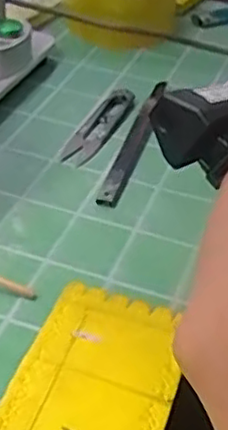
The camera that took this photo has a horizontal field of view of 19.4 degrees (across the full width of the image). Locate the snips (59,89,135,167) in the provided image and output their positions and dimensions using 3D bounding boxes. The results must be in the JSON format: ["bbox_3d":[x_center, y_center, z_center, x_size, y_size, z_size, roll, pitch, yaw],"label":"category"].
[{"bbox_3d":[-0.009,-0.067,0.487,0.022,0.009,0.096,17,40,17],"label":"snips"}]

